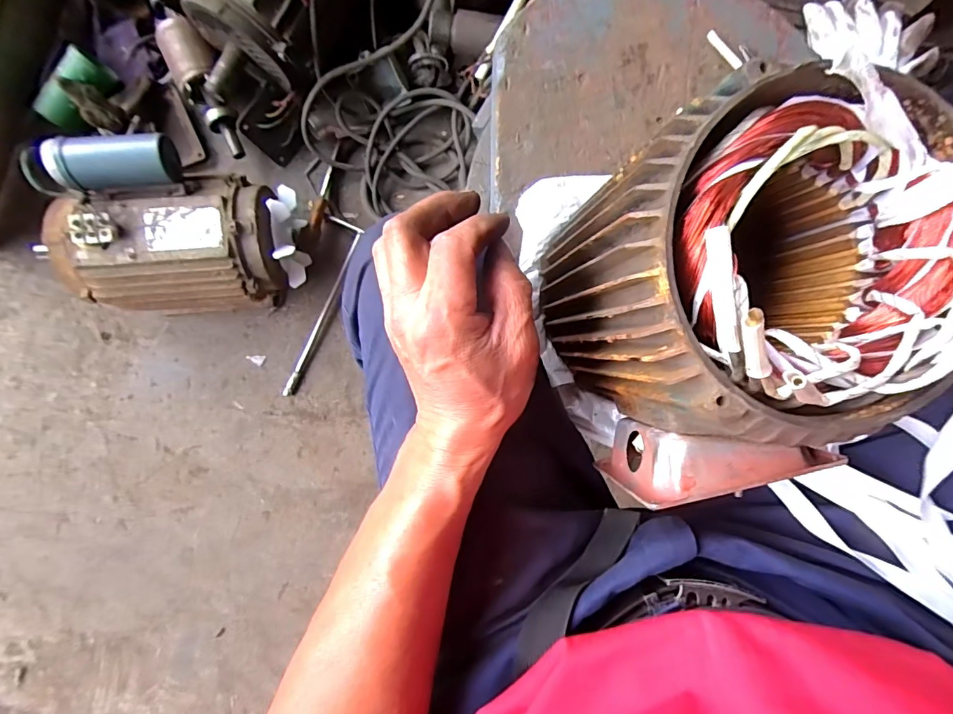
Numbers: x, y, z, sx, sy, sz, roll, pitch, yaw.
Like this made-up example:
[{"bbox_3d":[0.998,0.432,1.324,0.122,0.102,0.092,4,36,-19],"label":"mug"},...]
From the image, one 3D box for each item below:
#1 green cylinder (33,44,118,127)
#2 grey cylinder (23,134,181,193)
[{"bbox_3d":[-0.539,-0.356,0.615,0.050,0.048,0.102,37,88,-4],"label":"green cylinder"},{"bbox_3d":[-0.409,-0.215,0.505,0.153,0.048,0.052,-13,92,-17],"label":"grey cylinder"}]

